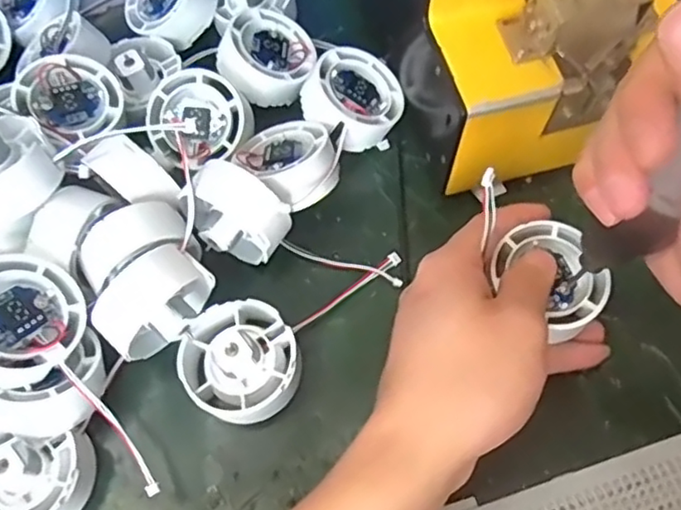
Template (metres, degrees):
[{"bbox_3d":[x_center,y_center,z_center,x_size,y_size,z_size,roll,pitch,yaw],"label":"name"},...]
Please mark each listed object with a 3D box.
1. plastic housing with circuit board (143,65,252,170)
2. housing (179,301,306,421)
[{"bbox_3d":[-0.078,-0.074,0.350,0.053,0.020,0.053,0,89,1],"label":"plastic housing with circuit board"},{"bbox_3d":[-0.046,0.050,0.297,0.053,0.035,0.055,-1,65,1],"label":"housing"}]

